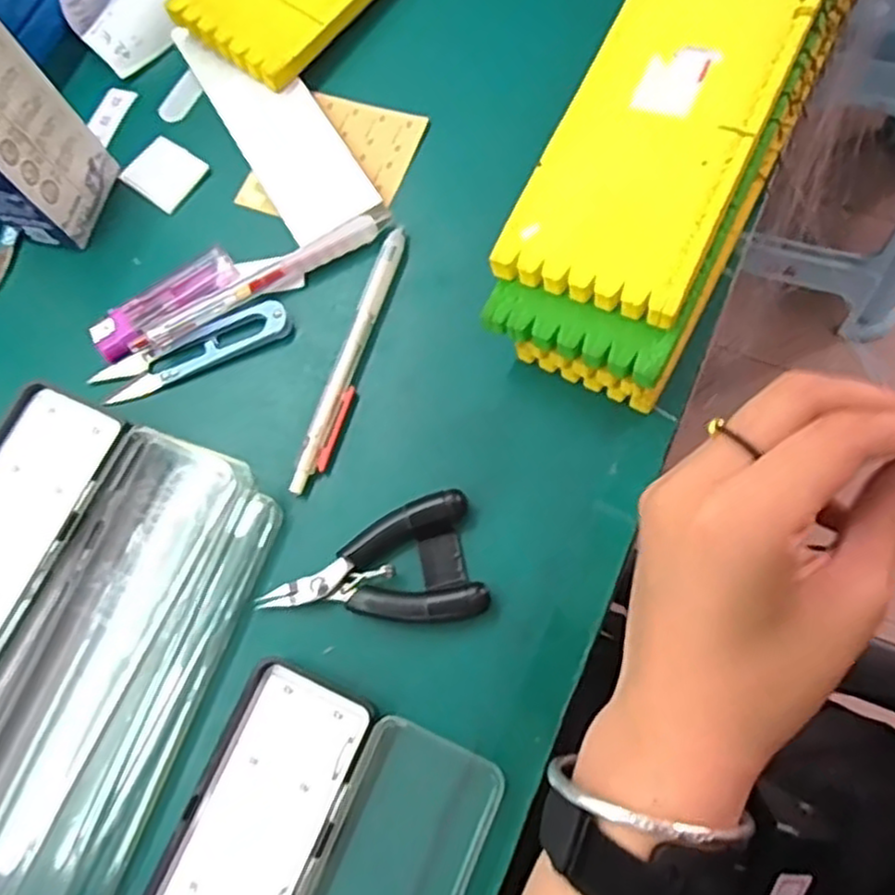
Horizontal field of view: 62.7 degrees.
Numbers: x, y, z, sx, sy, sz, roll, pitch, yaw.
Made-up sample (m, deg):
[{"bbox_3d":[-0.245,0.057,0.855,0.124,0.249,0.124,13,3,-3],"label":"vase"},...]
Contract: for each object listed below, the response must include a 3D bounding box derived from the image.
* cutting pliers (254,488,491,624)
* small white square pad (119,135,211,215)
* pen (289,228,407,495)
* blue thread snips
[{"bbox_3d":[-0.033,0.054,0.312,0.091,0.018,0.052,-14,71,2],"label":"cutting pliers"},{"bbox_3d":[-0.153,-0.148,0.397,0.040,0.005,0.034,36,80,16],"label":"small white square pad"},{"bbox_3d":[-0.045,-0.044,0.349,0.014,0.009,0.138,16,75,11],"label":"pen"},{"bbox_3d":[-0.126,-0.046,0.364,0.101,0.008,0.025,-21,71,3],"label":"blue thread snips"}]

